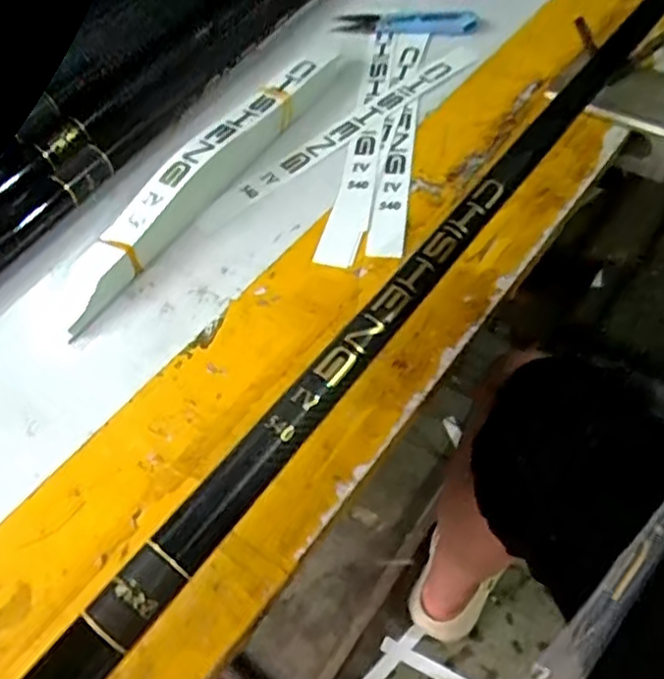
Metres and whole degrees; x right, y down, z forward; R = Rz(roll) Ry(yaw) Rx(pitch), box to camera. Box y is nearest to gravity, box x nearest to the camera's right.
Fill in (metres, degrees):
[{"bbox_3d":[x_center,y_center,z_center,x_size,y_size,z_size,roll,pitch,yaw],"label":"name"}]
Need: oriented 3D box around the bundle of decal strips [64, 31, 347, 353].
[{"bbox_3d":[-0.070,-0.104,0.385,0.029,0.029,0.253,25,61,20],"label":"bundle of decal strips"}]

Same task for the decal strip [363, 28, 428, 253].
[{"bbox_3d":[0.041,-0.130,0.407,0.021,0.004,0.208,4,56,8],"label":"decal strip"}]

